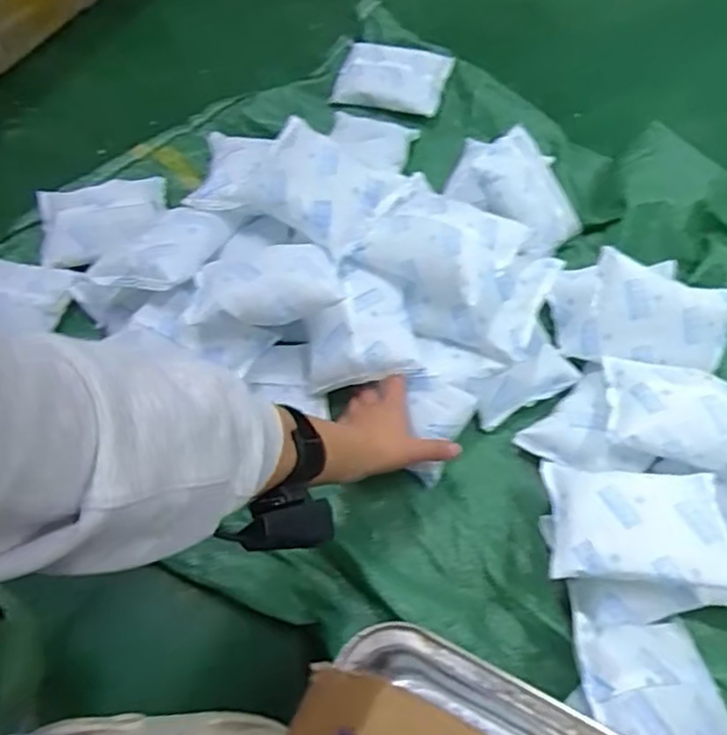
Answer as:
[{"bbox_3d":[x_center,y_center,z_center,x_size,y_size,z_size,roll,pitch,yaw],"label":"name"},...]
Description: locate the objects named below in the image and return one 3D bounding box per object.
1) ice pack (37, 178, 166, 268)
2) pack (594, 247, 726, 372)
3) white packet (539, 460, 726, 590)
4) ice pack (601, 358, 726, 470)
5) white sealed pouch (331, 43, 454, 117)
[{"bbox_3d":[-0.315,-0.184,0.820,0.154,0.040,0.100,-19,63,-12],"label":"ice pack"},{"bbox_3d":[0.298,-0.043,0.687,0.144,0.114,0.041,13,17,0],"label":"pack"},{"bbox_3d":[0.238,0.134,0.589,0.151,0.038,0.105,6,61,2],"label":"white packet"},{"bbox_3d":[0.308,0.042,0.644,0.149,0.042,0.101,13,61,9],"label":"ice pack"},{"bbox_3d":[0.040,-0.408,0.970,0.149,0.025,0.102,12,76,-1],"label":"white sealed pouch"}]

